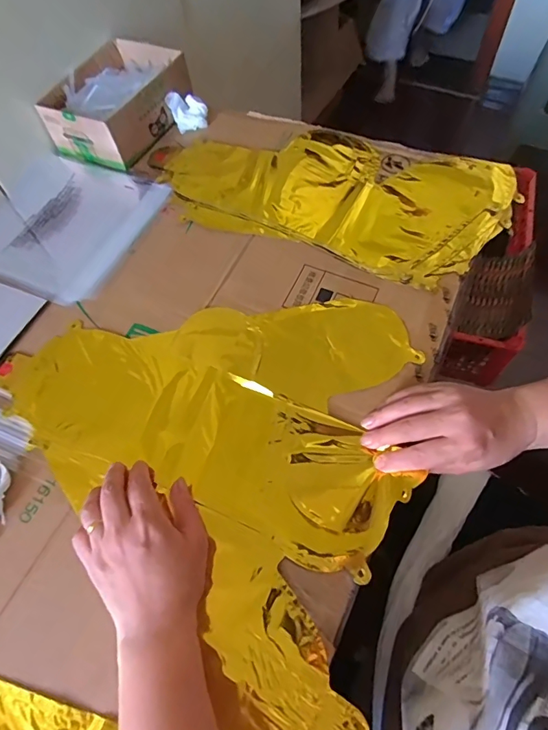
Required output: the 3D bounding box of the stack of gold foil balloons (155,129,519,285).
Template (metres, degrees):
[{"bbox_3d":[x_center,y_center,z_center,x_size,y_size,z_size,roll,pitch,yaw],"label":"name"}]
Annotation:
[{"bbox_3d":[0.072,-0.223,0.573,0.423,0.019,0.218,20,64,13],"label":"stack of gold foil balloons"}]

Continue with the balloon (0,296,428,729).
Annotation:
[{"bbox_3d":[-0.077,0.066,0.427,0.394,0.012,0.373,16,63,11],"label":"balloon"}]

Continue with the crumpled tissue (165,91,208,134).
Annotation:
[{"bbox_3d":[-0.121,-0.361,0.634,0.051,0.039,0.033,-19,62,-8],"label":"crumpled tissue"}]

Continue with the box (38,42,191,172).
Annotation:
[{"bbox_3d":[-0.215,-0.380,0.645,0.138,0.065,0.195,24,65,15],"label":"box"}]

